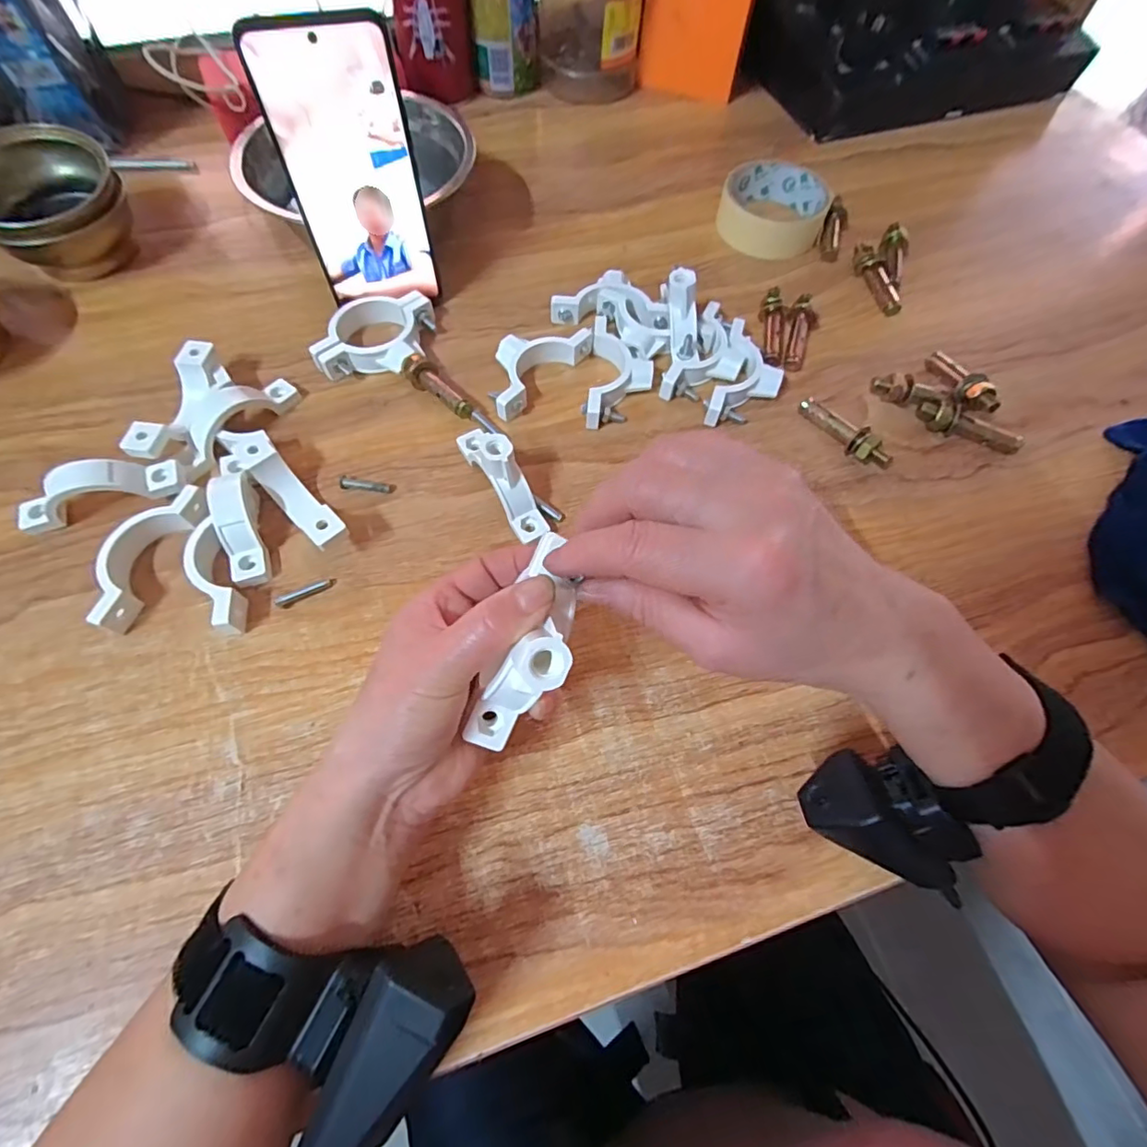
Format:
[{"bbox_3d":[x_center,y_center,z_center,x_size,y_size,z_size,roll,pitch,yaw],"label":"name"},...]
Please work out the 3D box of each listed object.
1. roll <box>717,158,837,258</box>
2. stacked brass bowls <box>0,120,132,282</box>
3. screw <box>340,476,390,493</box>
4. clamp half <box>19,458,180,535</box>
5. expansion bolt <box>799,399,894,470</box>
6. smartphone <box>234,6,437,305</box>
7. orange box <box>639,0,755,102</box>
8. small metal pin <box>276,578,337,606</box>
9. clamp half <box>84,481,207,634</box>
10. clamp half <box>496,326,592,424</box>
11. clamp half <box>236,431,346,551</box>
[{"bbox_3d":[0.164,-0.300,0.455,0.084,0.029,0.080,1,64,-2],"label":"roll"},{"bbox_3d":[-0.379,-0.268,0.402,0.095,0.069,0.083,-37,70,-18],"label":"stacked brass bowls"},{"bbox_3d":[-0.129,-0.055,0.343,0.030,0.004,0.008,4,63,0],"label":"screw"},{"bbox_3d":[-0.274,-0.048,0.318,0.084,0.030,0.020,-18,66,-11],"label":"clamp half"},{"bbox_3d":[0.176,-0.092,0.360,0.014,0.020,0.068,-37,70,-18],"label":"expansion bolt"},{"bbox_3d":[-0.132,-0.239,0.337,0.074,0.144,0.006,-14,60,-8],"label":"smartphone"},{"bbox_3d":[0.120,-0.527,0.524,0.096,0.096,0.070,16,64,6],"label":"orange box"},{"bbox_3d":[-0.150,0.010,0.310,0.032,0.006,0.005,-28,68,-15],"label":"small metal pin"},{"bbox_3d":[-0.243,-0.012,0.311,0.035,0.020,0.087,20,65,8],"label":"clamp half"},{"bbox_3d":[-0.031,-0.144,0.380,0.044,0.020,0.087,39,68,16],"label":"clamp half"},{"bbox_3d":[-0.163,-0.045,0.324,0.020,0.027,0.096,-39,71,-19],"label":"clamp half"}]

